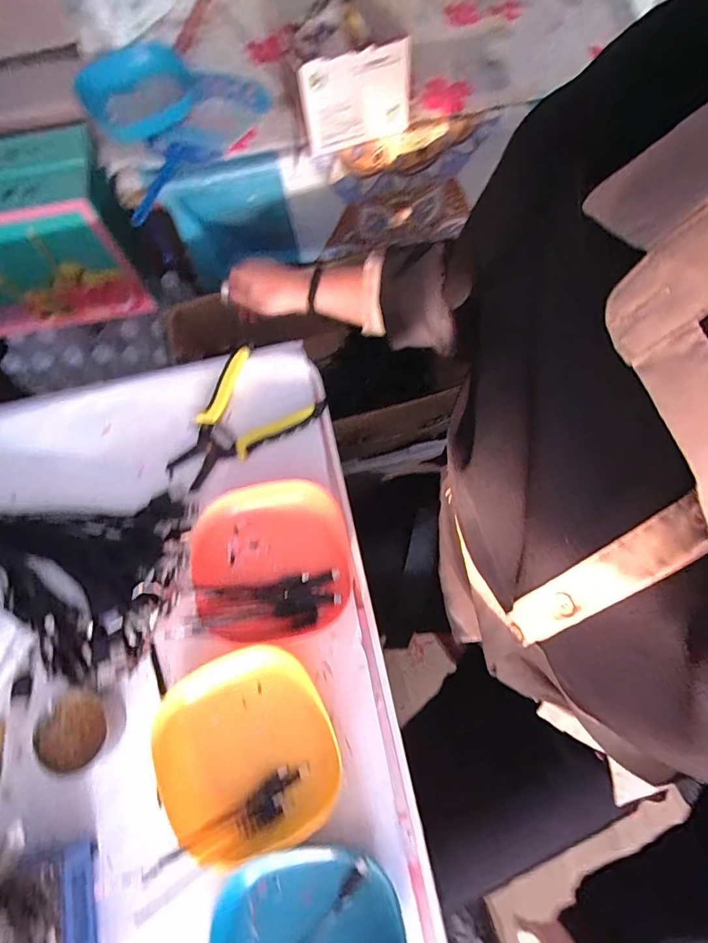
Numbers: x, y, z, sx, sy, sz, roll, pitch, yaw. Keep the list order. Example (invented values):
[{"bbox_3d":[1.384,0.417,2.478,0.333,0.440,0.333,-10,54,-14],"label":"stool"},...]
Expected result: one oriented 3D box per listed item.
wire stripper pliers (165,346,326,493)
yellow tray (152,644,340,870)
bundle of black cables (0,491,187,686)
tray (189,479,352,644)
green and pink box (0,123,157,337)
[{"bbox_3d":[-0.127,-0.061,0.464,0.160,0.015,0.109,-35,75,-8],"label":"wire stripper pliers"},{"bbox_3d":[-0.091,0.226,0.364,0.137,0.028,0.138,-25,74,-5],"label":"yellow tray"},{"bbox_3d":[-0.366,0.118,0.408,0.423,0.032,0.182,-10,73,-1],"label":"bundle of black cables"},{"bbox_3d":[-0.077,0.081,0.408,0.143,0.030,0.133,-16,73,-3],"label":"tray"},{"bbox_3d":[-0.547,-0.390,0.758,0.330,0.234,0.150,-11,73,-1],"label":"green and pink box"}]

